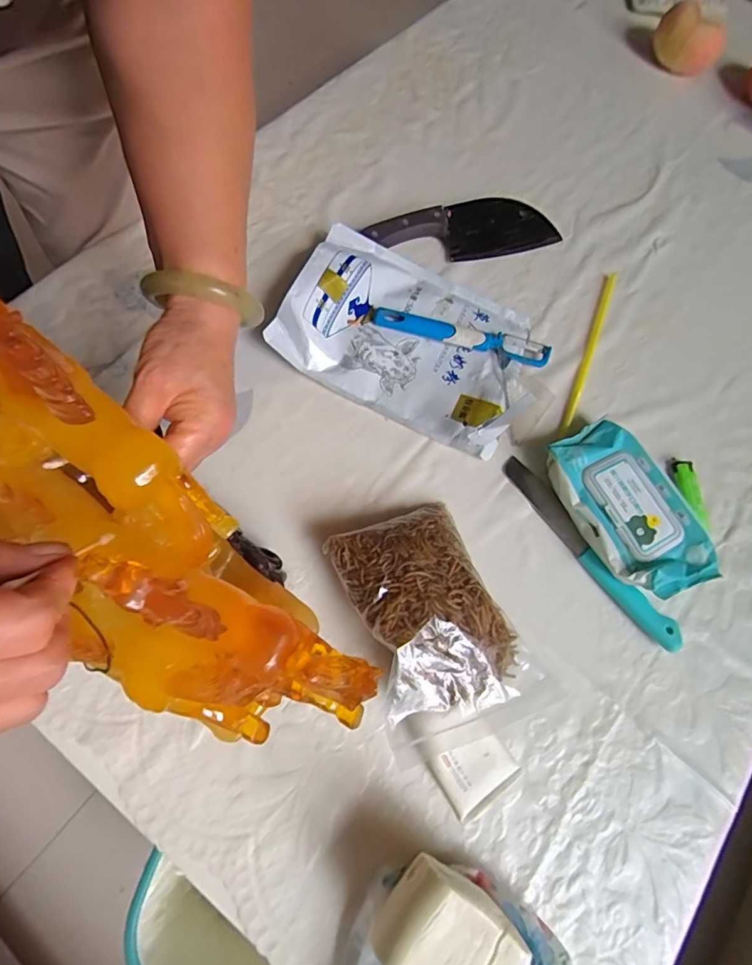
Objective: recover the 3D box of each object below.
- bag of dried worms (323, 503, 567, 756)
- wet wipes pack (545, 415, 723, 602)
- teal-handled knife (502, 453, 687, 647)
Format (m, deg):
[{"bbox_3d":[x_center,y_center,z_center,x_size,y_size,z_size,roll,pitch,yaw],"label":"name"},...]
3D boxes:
[{"bbox_3d":[0.047,0.107,0.383,0.126,0.060,0.178,-19,73,-11],"label":"bag of dried worms"},{"bbox_3d":[0.231,0.022,0.440,0.102,0.033,0.167,-25,75,-13],"label":"wet wipes pack"},{"bbox_3d":[0.192,0.057,0.436,0.025,0.014,0.208,-34,77,-16],"label":"teal-handled knife"}]

